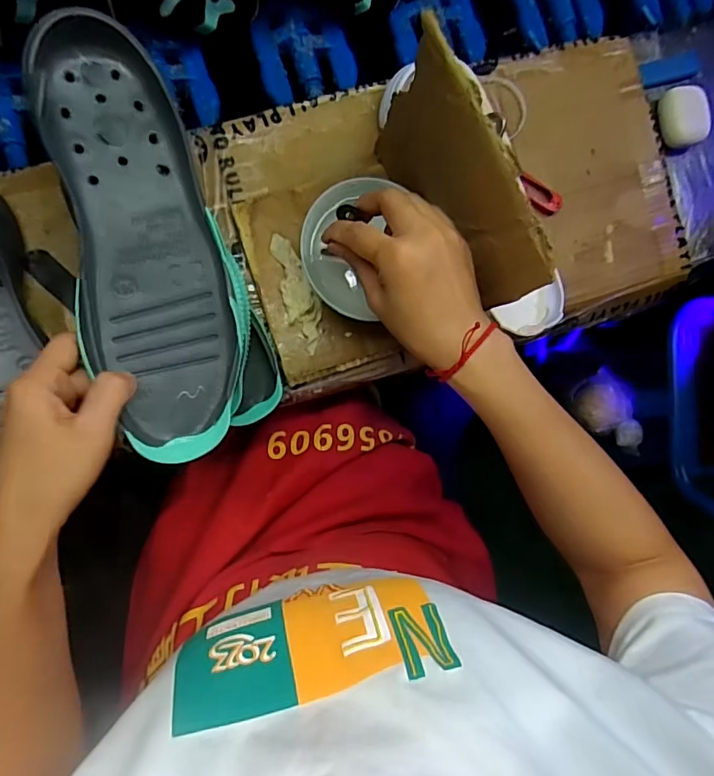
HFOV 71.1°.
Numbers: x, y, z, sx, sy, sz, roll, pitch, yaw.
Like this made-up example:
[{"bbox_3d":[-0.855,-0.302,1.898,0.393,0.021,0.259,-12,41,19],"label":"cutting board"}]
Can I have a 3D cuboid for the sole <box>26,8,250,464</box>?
[{"bbox_3d":[-0.129,-0.089,0.311,0.091,0.041,0.260,-13,97,-8],"label":"sole"}]

